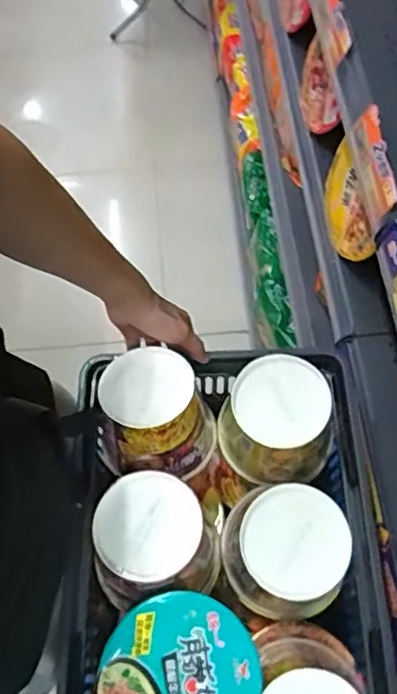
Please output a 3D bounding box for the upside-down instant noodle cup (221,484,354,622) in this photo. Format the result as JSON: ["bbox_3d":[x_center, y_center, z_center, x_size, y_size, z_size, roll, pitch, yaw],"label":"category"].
[{"bbox_3d":[0.085,0.209,0.605,0.108,0.117,0.109,-1,62,1],"label":"upside-down instant noodle cup"}]

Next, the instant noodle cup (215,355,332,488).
[{"bbox_3d":[0.089,0.088,0.664,0.112,0.110,0.116,-1,62,1],"label":"instant noodle cup"}]

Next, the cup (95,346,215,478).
[{"bbox_3d":[-0.046,0.075,0.674,0.123,0.100,0.123,-1,62,1],"label":"cup"}]

